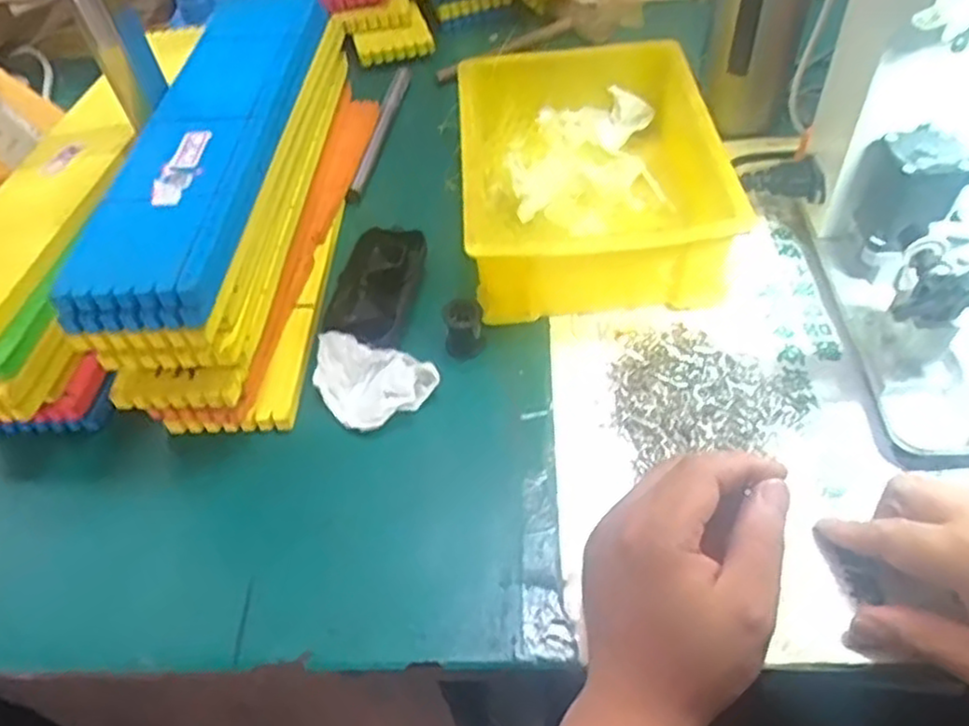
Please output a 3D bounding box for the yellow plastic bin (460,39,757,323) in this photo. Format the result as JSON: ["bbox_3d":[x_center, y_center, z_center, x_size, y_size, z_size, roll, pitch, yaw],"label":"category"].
[{"bbox_3d":[0.075,-0.142,0.547,0.167,0.070,0.227,-6,50,1],"label":"yellow plastic bin"}]

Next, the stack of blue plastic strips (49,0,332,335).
[{"bbox_3d":[-0.179,-0.158,0.496,0.084,0.027,0.346,0,50,6],"label":"stack of blue plastic strips"}]

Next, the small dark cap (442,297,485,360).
[{"bbox_3d":[-0.013,-0.022,0.485,0.024,0.033,0.024,-3,50,3],"label":"small dark cap"}]

